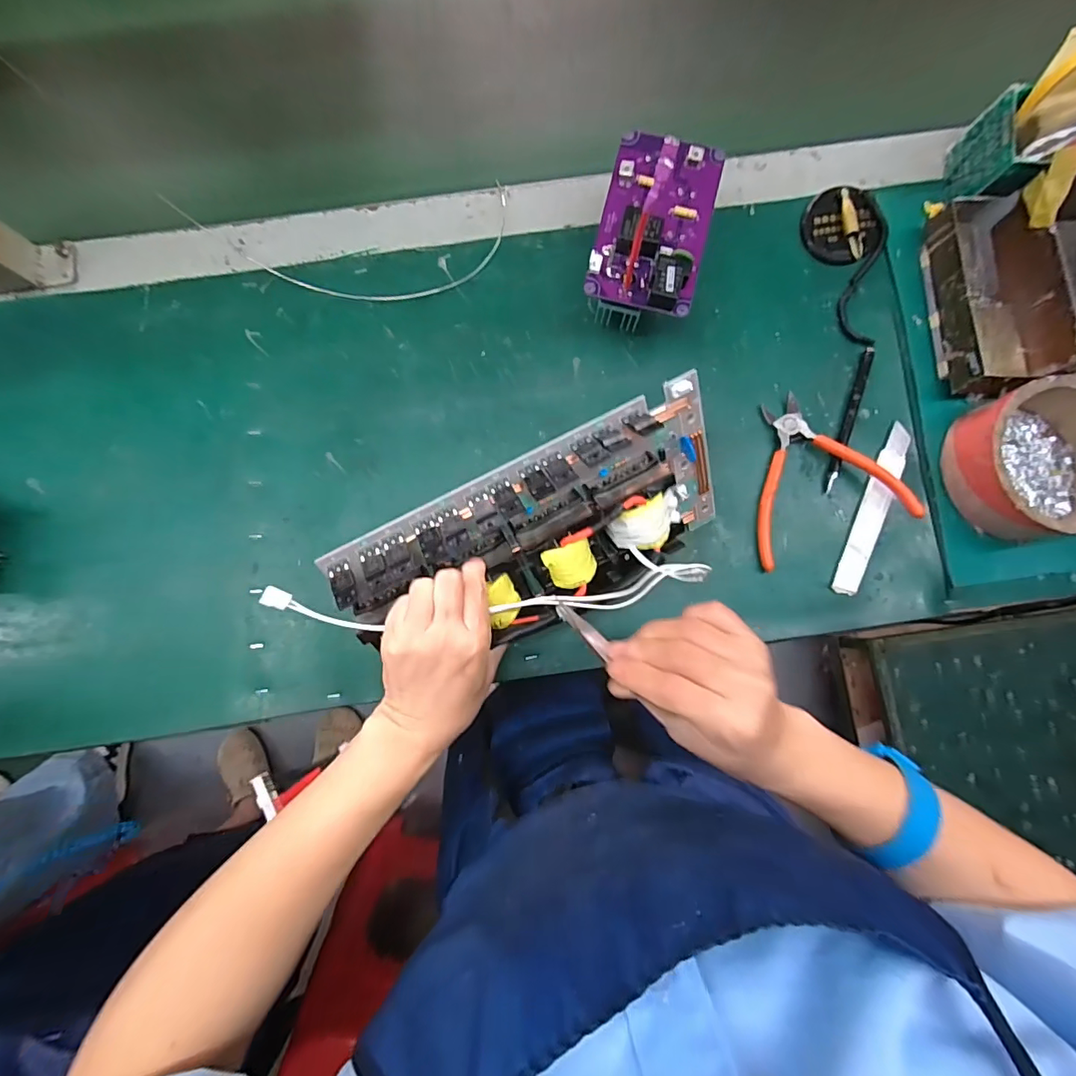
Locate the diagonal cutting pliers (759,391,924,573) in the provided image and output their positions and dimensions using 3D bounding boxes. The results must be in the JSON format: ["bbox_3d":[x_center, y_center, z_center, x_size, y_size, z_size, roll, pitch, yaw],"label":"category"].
[{"bbox_3d":[0.229,-0.056,0.424,0.128,0.026,0.132,-23,84,-2],"label":"diagonal cutting pliers"}]

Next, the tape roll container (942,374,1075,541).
[{"bbox_3d":[0.411,-0.063,0.406,0.117,0.052,0.116,0,84,0],"label":"tape roll container"}]

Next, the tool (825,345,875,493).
[{"bbox_3d":[0.273,-0.104,0.437,0.013,0.009,0.133,16,84,2],"label":"tool"}]

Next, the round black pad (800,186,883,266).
[{"bbox_3d":[0.275,-0.281,0.450,0.066,0.018,0.062,0,84,0],"label":"round black pad"}]

